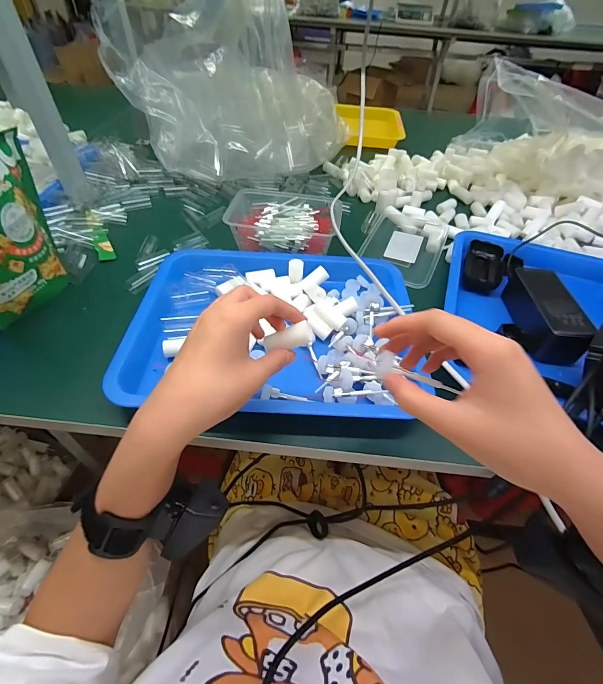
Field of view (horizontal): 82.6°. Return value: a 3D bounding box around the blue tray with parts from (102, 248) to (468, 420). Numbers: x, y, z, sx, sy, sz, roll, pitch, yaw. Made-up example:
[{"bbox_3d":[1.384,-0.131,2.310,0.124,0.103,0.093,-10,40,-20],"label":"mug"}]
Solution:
[{"bbox_3d":[-0.034,-0.025,0.418,0.318,0.036,0.258,7,48,3],"label":"blue tray with parts"}]

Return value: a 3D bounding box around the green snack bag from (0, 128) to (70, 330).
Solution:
[{"bbox_3d":[-0.338,-0.128,0.403,0.036,0.161,0.166,2,48,-2],"label":"green snack bag"}]

